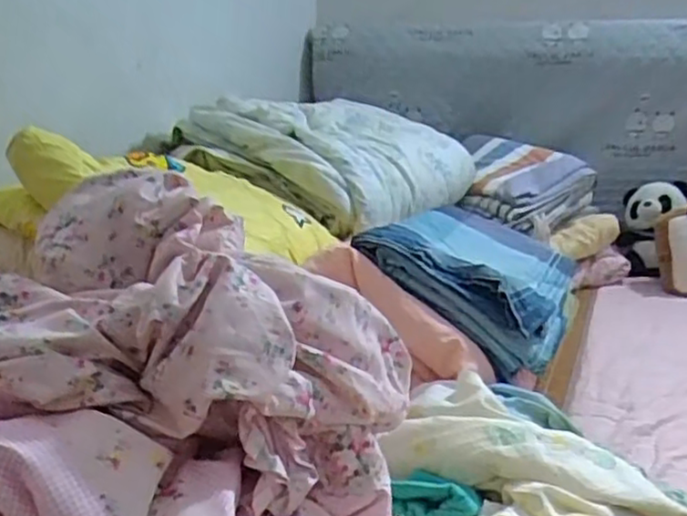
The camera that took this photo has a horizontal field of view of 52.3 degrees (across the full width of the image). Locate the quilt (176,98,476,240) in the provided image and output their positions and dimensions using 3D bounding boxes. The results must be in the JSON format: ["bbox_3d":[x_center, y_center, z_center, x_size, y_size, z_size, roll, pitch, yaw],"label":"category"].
[{"bbox_3d":[0.023,-0.183,1.277,0.578,0.178,0.337,-8,19,-25],"label":"quilt"}]

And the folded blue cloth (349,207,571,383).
[{"bbox_3d":[0.200,0.022,1.030,0.277,0.110,0.379,30,23,14],"label":"folded blue cloth"}]

